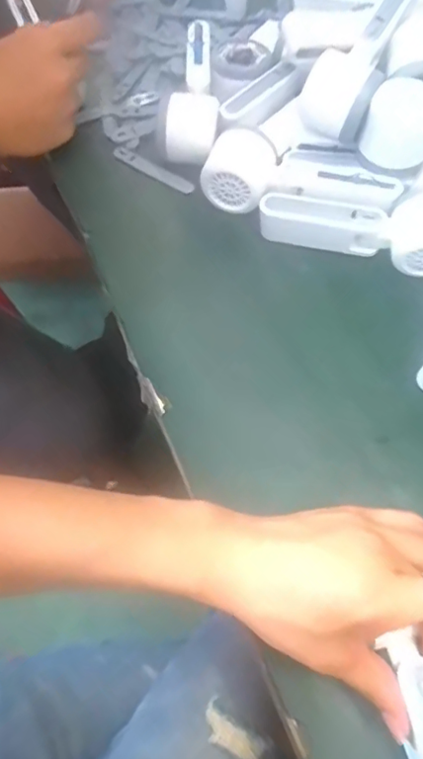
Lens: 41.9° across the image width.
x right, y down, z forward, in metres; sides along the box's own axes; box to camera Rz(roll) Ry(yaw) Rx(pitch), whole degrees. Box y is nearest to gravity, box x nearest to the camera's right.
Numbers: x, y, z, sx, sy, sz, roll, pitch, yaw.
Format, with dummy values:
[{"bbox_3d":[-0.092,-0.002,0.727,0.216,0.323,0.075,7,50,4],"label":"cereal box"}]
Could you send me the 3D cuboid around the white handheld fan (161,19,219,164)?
[{"bbox_3d":[-0.017,-0.277,0.530,0.050,0.044,0.160,3,63,1],"label":"white handheld fan"}]

